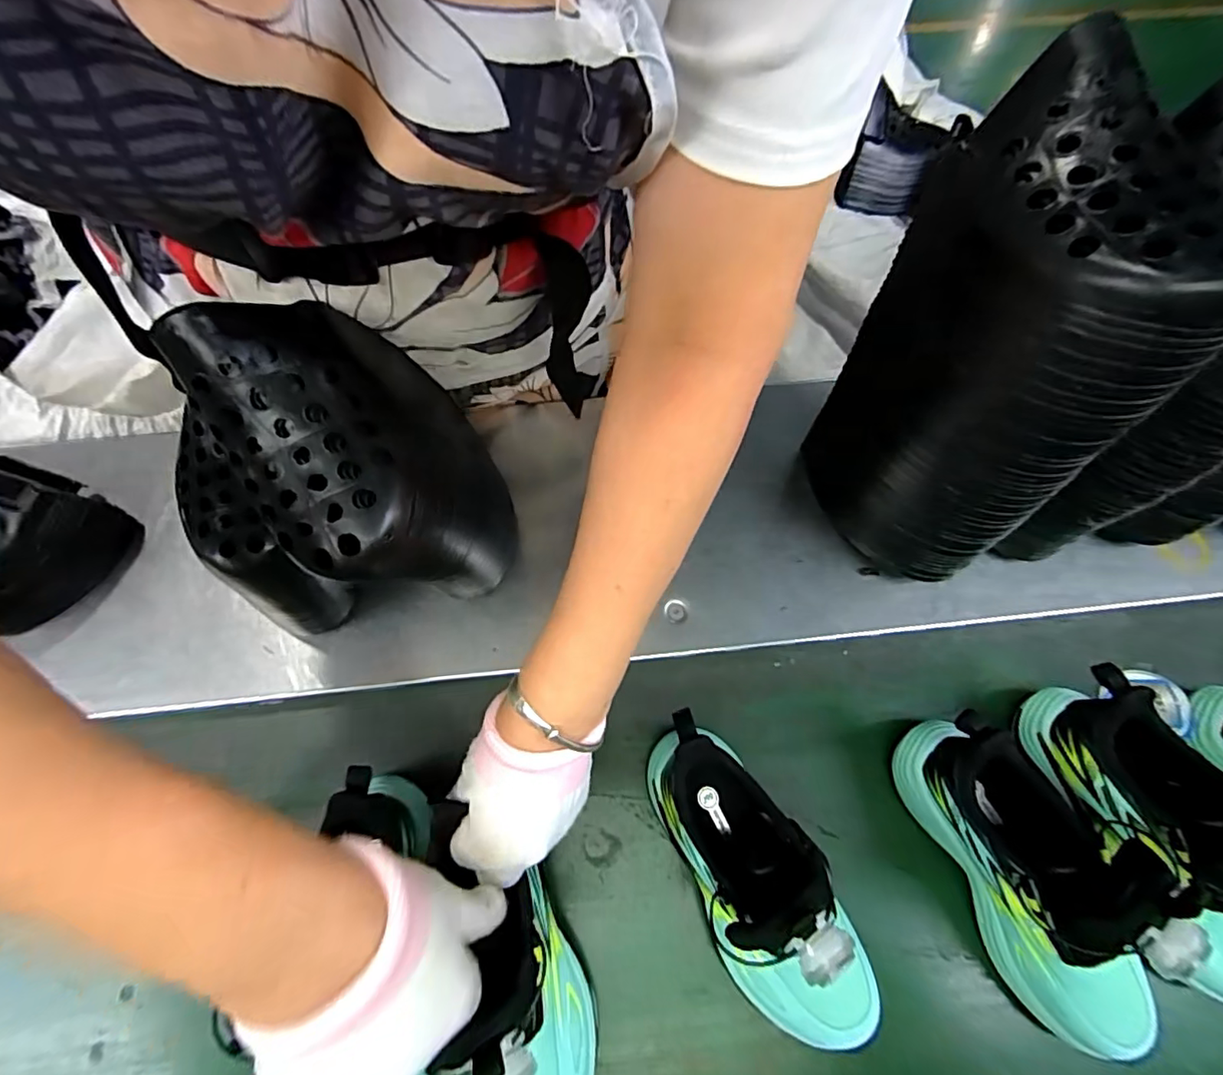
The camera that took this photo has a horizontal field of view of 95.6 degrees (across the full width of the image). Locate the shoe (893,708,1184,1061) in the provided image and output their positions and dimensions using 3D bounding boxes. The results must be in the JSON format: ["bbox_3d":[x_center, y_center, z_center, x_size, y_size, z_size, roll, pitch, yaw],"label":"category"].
[{"bbox_3d":[0.263,0.202,0.334,0.067,0.118,0.187,-21,70,-10],"label":"shoe"}]

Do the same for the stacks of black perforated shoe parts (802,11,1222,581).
[{"bbox_3d":[0.210,-0.088,0.342,0.084,0.279,0.152,-6,64,-1],"label":"stacks of black perforated shoe parts"}]

